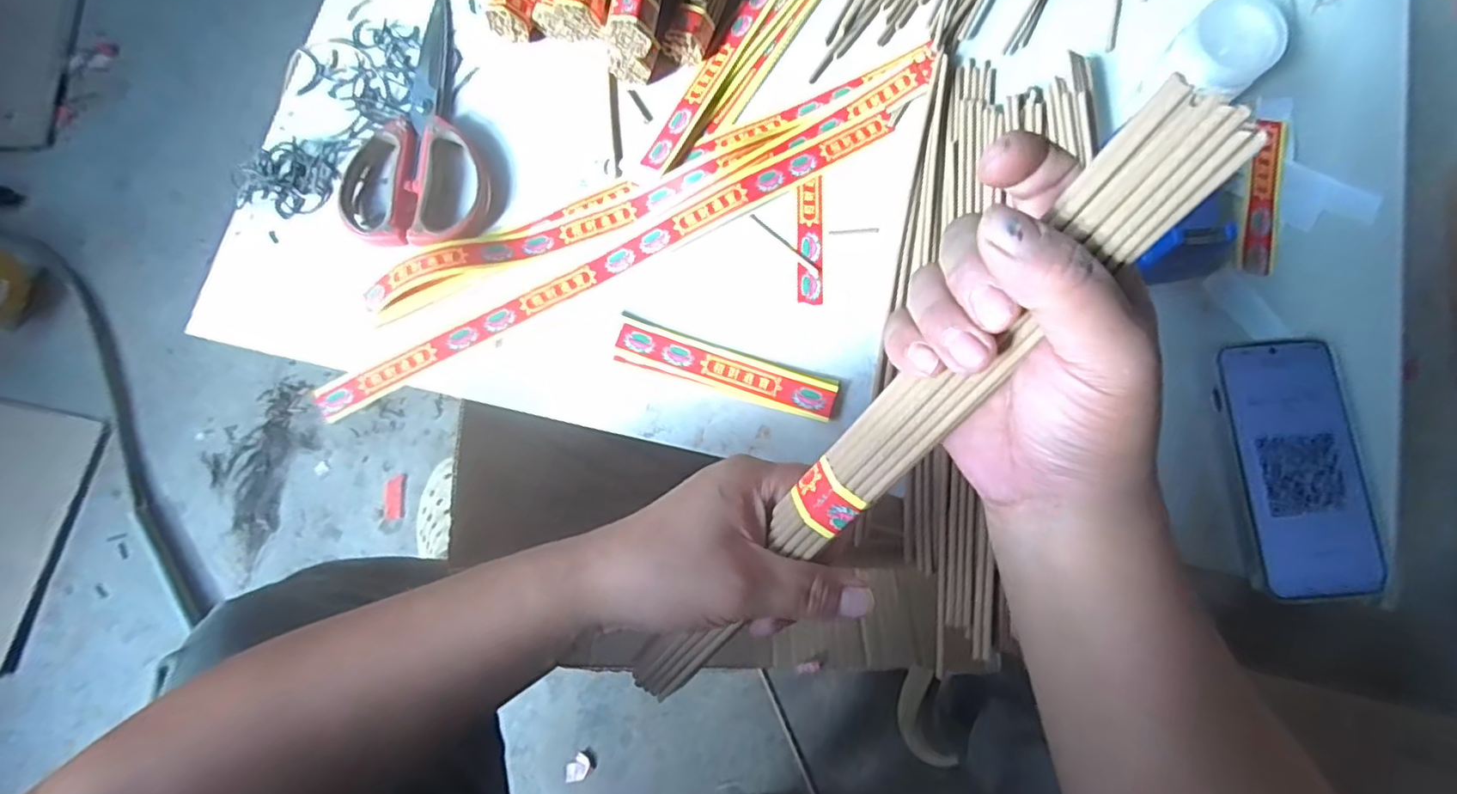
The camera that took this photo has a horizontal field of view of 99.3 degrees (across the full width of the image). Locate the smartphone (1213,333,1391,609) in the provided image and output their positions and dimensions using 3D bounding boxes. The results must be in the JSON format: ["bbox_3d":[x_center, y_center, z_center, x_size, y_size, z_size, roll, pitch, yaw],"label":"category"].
[{"bbox_3d":[0.354,0.042,0.384,0.079,0.015,0.157,-6,78,0],"label":"smartphone"}]

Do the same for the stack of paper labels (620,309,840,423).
[{"bbox_3d":[-0.002,-0.019,0.409,0.147,0.004,0.031,17,79,5],"label":"stack of paper labels"}]

